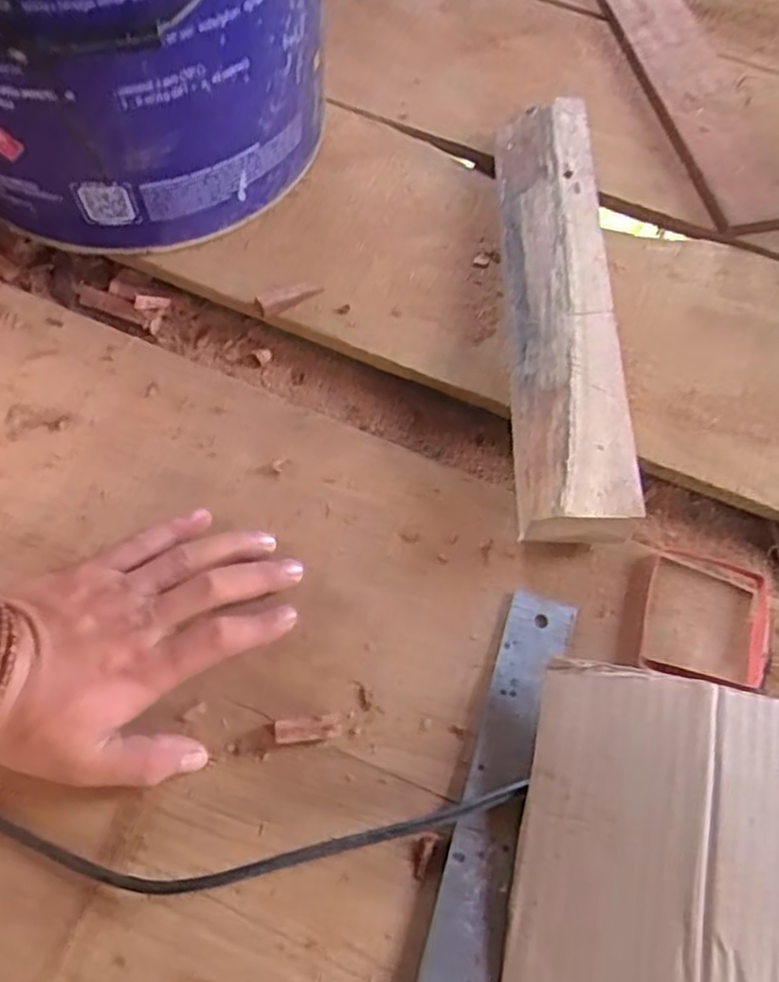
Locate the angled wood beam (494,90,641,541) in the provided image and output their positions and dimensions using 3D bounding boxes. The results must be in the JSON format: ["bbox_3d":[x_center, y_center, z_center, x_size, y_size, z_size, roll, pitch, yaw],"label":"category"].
[{"bbox_3d":[0.103,-0.123,0.463,0.065,0.043,0.319,2,66,-2],"label":"angled wood beam"}]

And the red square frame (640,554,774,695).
[{"bbox_3d":[0.178,0.071,0.405,0.070,0.012,0.078,17,67,5],"label":"red square frame"}]

